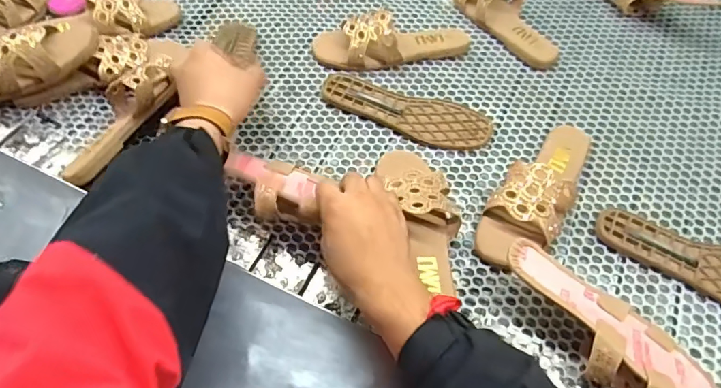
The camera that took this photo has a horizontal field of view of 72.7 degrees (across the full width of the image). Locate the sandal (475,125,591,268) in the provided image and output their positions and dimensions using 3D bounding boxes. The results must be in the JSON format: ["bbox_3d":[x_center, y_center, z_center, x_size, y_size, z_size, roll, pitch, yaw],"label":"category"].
[{"bbox_3d":[0.230,-0.014,0.615,0.091,0.065,0.246,33,62,18],"label":"sandal"}]

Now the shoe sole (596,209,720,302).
[{"bbox_3d":[0.414,0.086,0.589,0.251,0.010,0.082,19,58,8],"label":"shoe sole"}]

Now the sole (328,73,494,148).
[{"bbox_3d":[0.064,-0.120,0.708,0.244,0.012,0.082,17,58,7],"label":"sole"}]

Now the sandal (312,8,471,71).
[{"bbox_3d":[0.052,-0.239,0.753,0.246,0.063,0.077,-5,57,-6],"label":"sandal"}]

